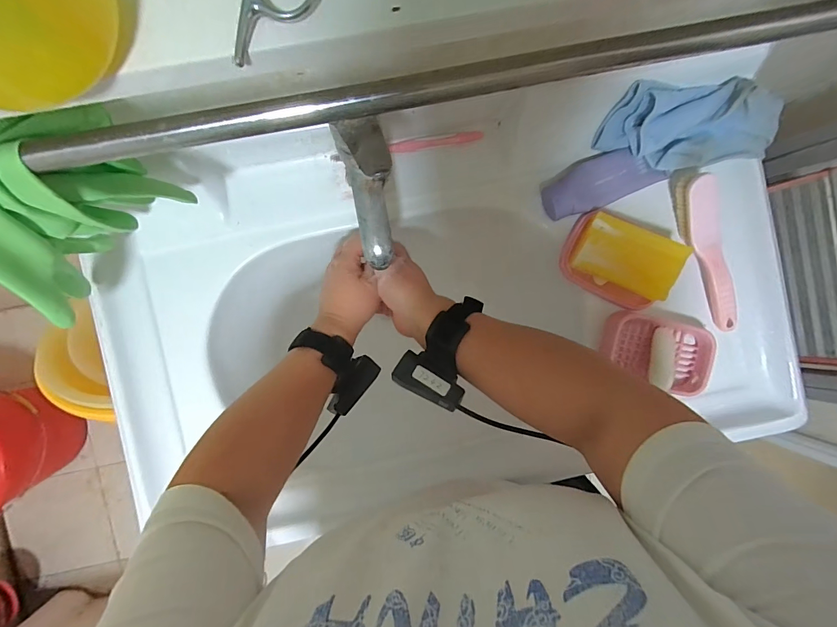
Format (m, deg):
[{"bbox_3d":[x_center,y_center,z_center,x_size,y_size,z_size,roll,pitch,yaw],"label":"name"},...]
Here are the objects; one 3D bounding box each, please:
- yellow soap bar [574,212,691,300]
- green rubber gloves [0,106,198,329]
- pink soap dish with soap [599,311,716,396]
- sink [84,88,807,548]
[{"bbox_3d":[0.247,-0.066,0.458,0.109,0.024,0.071,26,111,3],"label":"yellow soap bar"},{"bbox_3d":[-0.287,-0.073,0.313,0.164,0.204,0.076,-40,93,-1],"label":"green rubber gloves"},{"bbox_3d":[0.294,0.048,0.479,0.126,0.033,0.086,11,91,-3],"label":"pink soap dish with soap"},{"bbox_3d":[0.036,-0.007,0.520,0.775,0.177,0.449,-11,92,-2],"label":"sink"}]

